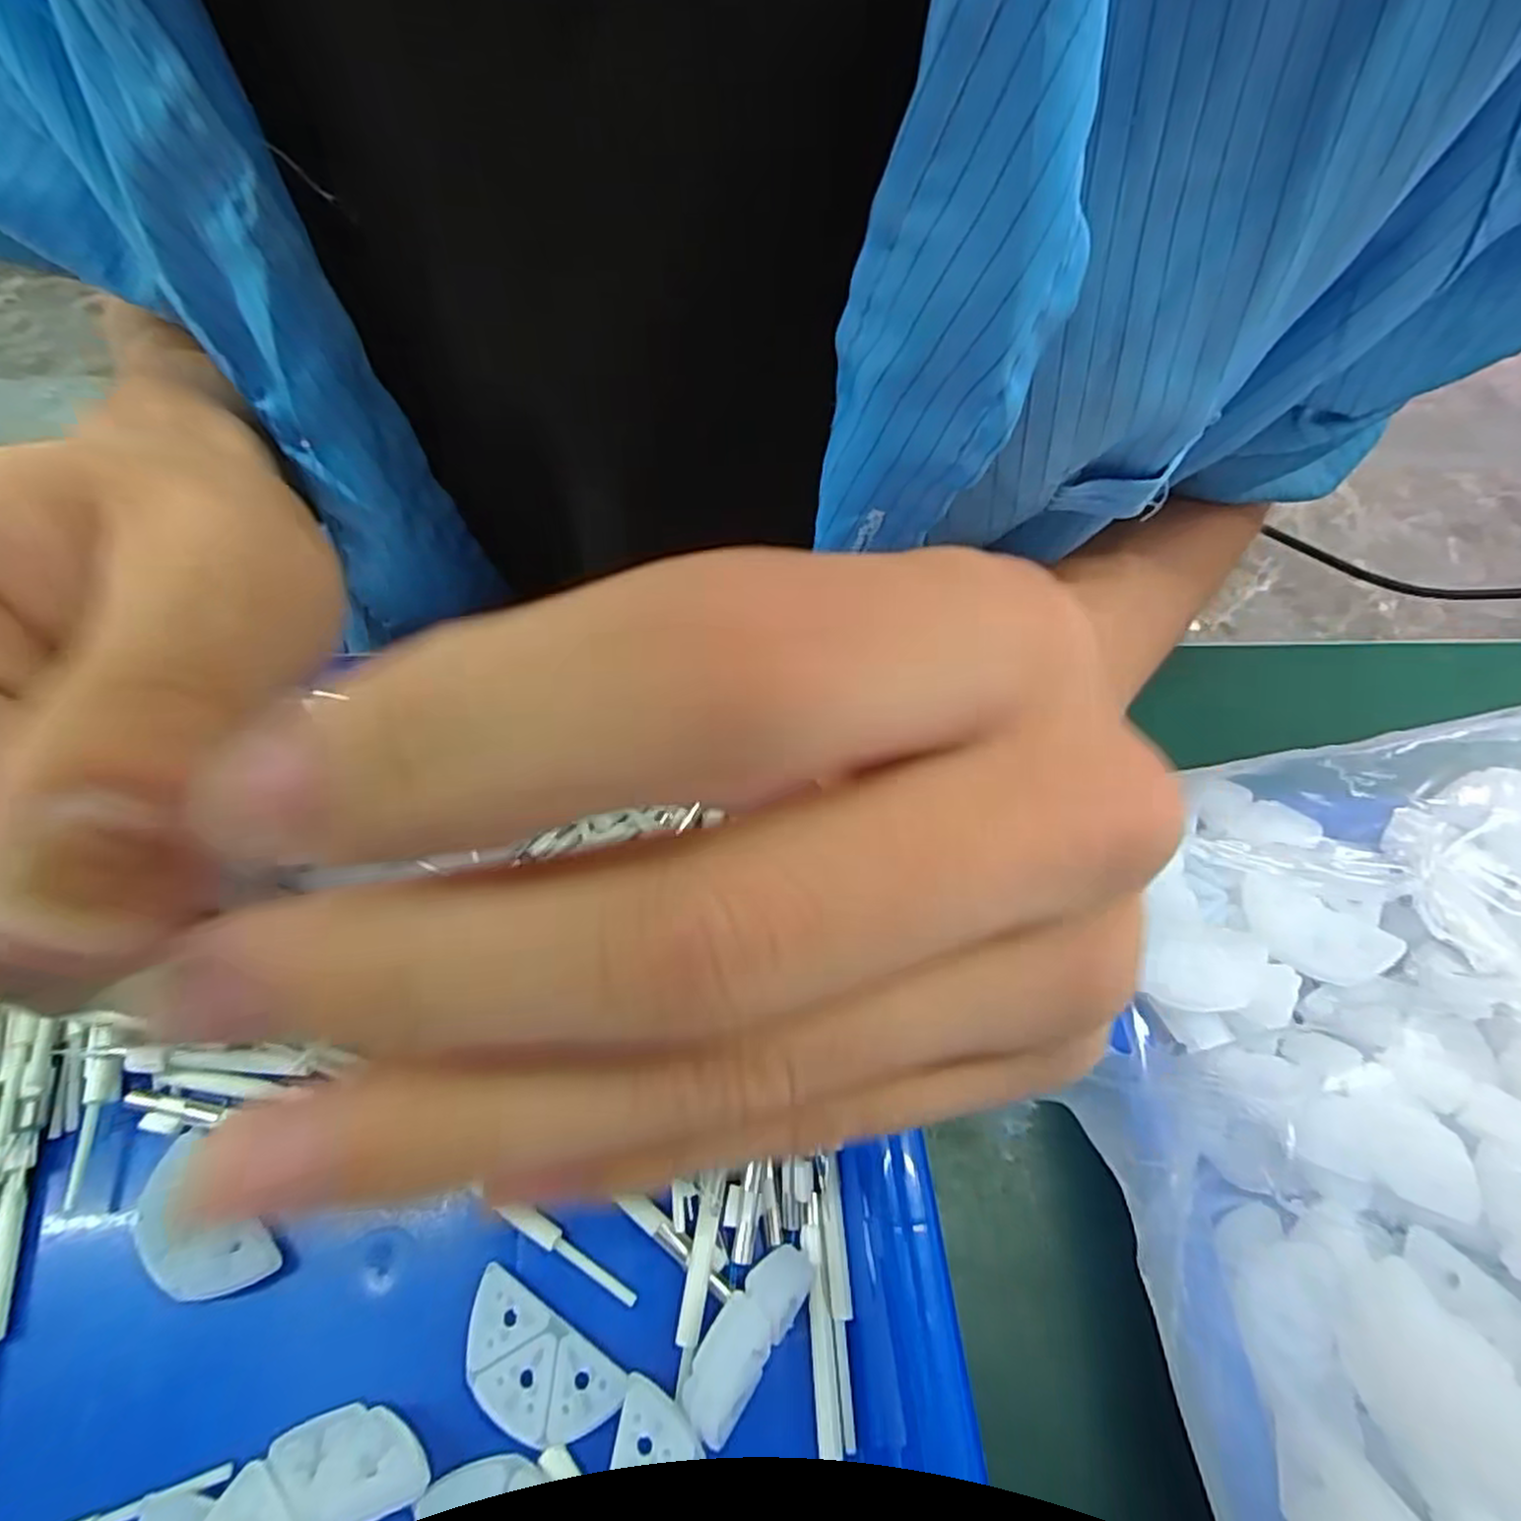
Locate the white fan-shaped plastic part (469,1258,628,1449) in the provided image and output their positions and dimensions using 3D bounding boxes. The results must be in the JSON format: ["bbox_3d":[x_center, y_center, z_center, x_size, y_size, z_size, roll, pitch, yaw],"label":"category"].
[{"bbox_3d":[-0.049,0.129,0.154,0.038,0.007,0.020,30,60,16],"label":"white fan-shaped plastic part"}]

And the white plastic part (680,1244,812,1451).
[{"bbox_3d":[-0.003,0.122,0.154,0.013,0.014,0.036,31,60,17],"label":"white plastic part"}]

